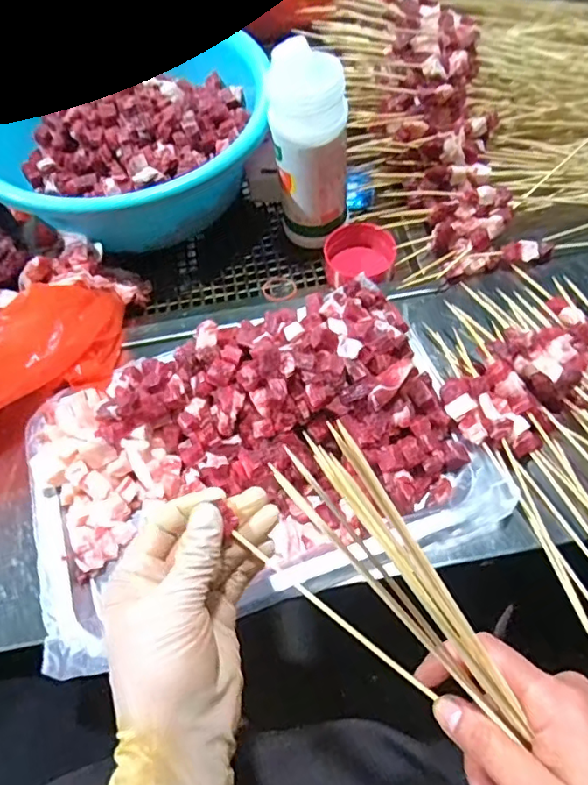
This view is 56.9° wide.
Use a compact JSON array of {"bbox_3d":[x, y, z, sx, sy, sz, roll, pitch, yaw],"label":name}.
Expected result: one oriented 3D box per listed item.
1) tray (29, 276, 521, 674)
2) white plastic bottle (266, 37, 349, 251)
[{"bbox_3d":[-0.030,0.028,0.381,0.314,0.063,0.210,-17,62,-8],"label":"tray"},{"bbox_3d":[0.015,-0.208,0.478,0.066,0.157,0.065,-2,62,2],"label":"white plastic bottle"}]

